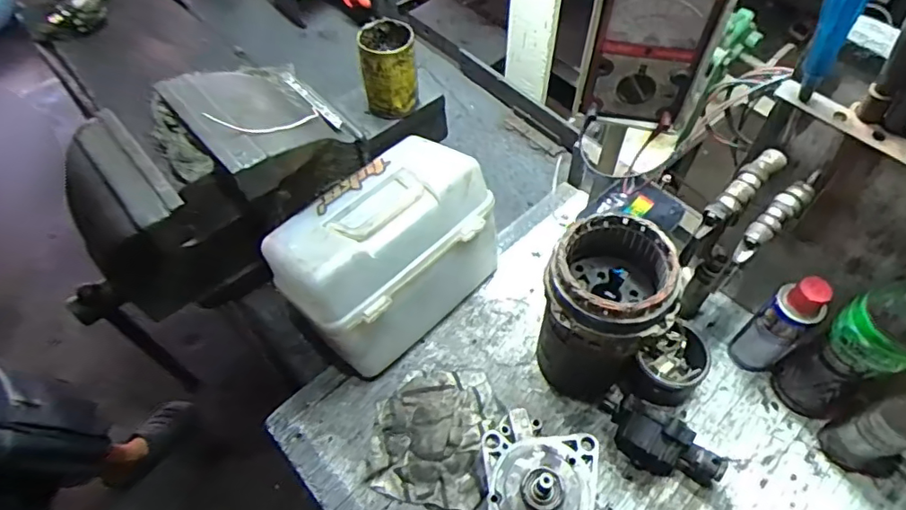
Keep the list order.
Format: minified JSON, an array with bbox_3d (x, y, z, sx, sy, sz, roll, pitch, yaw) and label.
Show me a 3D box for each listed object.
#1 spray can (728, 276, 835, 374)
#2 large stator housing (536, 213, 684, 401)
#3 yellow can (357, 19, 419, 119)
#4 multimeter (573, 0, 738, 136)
[{"bbox_3d":[0.384,0.086,0.651,0.045,0.167,0.054,-28,61,-16],"label":"spray can"},{"bbox_3d":[0.167,0.066,0.633,0.126,0.225,0.126,10,58,7],"label":"large stator housing"},{"bbox_3d":[-0.090,-0.265,0.793,0.077,0.109,0.080,-9,58,-5],"label":"yellow can"},{"bbox_3d":[0.198,-0.210,0.565,0.121,0.171,0.039,9,58,7],"label":"multimeter"}]

